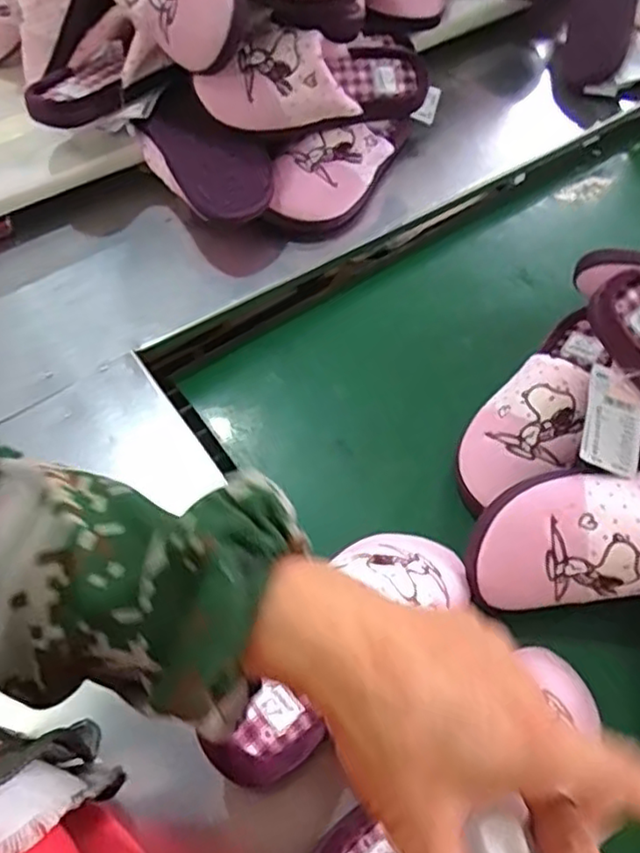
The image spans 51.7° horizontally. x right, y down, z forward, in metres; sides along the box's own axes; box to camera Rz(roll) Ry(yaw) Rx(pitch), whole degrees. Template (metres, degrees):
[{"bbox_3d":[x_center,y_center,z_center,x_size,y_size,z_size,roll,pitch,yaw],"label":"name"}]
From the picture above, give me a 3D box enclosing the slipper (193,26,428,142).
[{"bbox_3d":[-0.007,-0.355,0.671,0.231,0.085,0.082,-15,60,-7],"label":"slipper"}]

